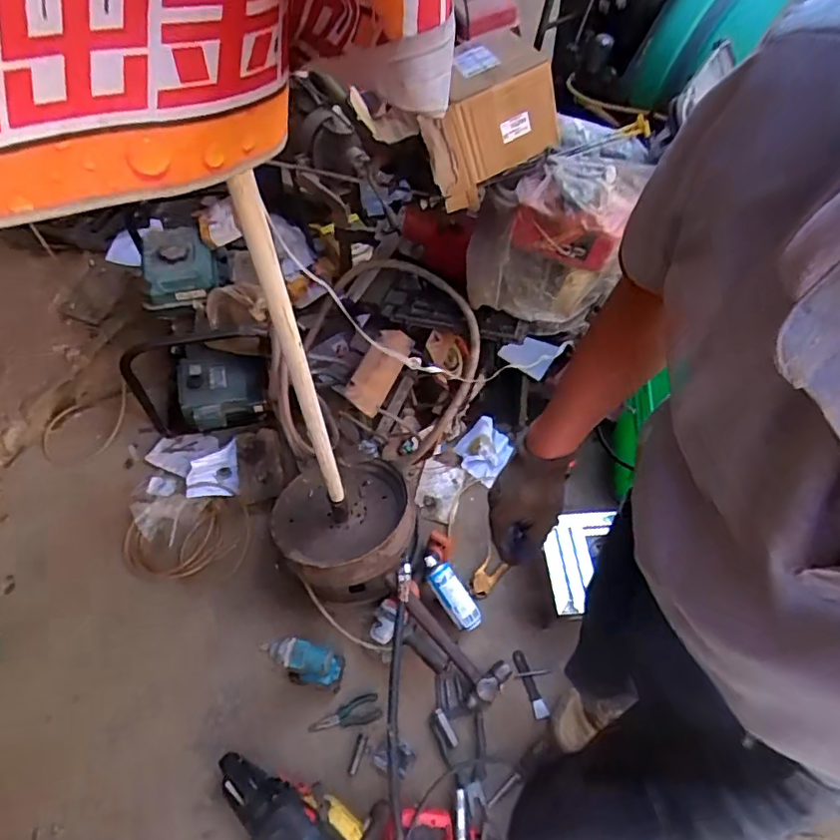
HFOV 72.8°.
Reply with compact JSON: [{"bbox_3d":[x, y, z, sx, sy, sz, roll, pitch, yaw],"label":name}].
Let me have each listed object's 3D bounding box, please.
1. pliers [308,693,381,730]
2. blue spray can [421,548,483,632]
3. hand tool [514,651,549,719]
[{"bbox_3d":[-0.166,0.653,1.265,0.155,0.010,0.054,-11,56,-7],"label":"pliers"},{"bbox_3d":[0.076,0.401,1.362,0.075,0.067,0.196,-32,80,-19],"label":"blue spray can"},{"bbox_3d":[0.252,0.610,1.316,0.031,0.016,0.147,-19,70,-12],"label":"hand tool"}]

